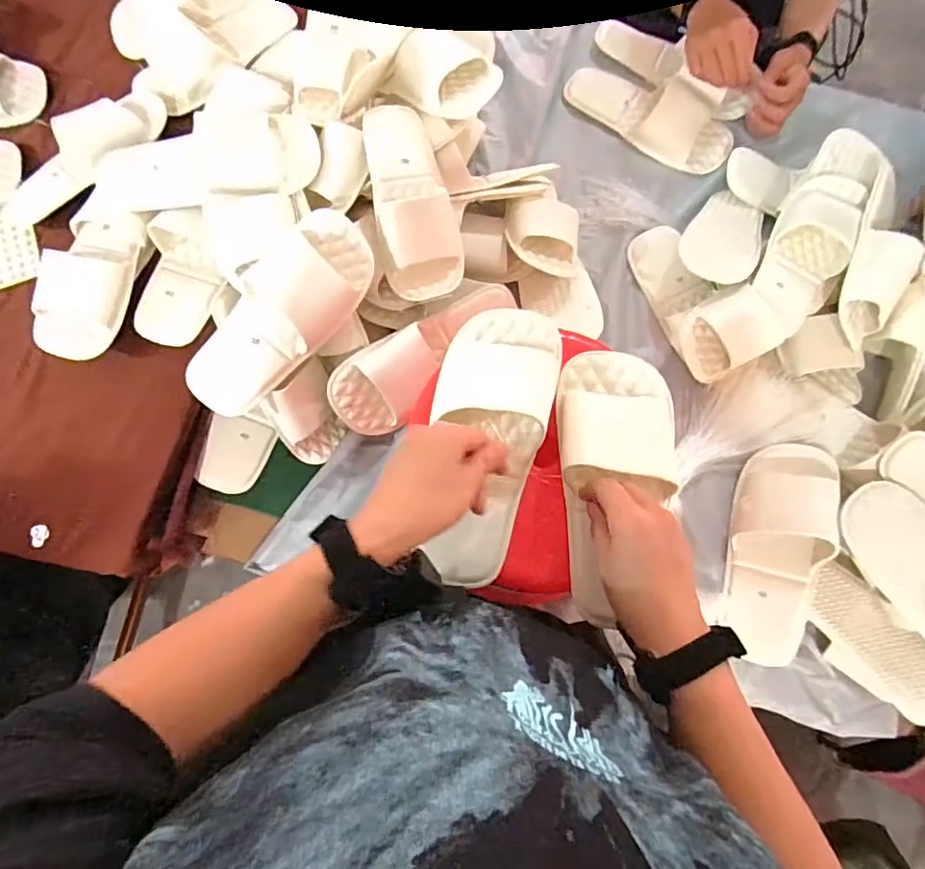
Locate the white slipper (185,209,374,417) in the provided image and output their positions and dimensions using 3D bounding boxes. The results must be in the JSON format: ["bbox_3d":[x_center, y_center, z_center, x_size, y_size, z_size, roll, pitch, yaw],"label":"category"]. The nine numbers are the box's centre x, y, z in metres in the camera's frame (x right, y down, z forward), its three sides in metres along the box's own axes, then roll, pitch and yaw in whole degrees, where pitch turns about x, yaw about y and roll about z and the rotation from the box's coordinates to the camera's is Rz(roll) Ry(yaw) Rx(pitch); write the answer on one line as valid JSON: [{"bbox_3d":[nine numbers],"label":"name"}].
[{"bbox_3d":[-0.206,-0.134,0.628,0.109,0.057,0.262,42,95,7],"label":"white slipper"}]

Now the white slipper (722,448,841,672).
[{"bbox_3d":[0.402,0.140,0.690,0.100,0.095,0.271,16,78,2],"label":"white slipper"}]

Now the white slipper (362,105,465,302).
[{"bbox_3d":[-0.061,-0.281,0.674,0.098,0.057,0.227,-14,89,-19],"label":"white slipper"}]

